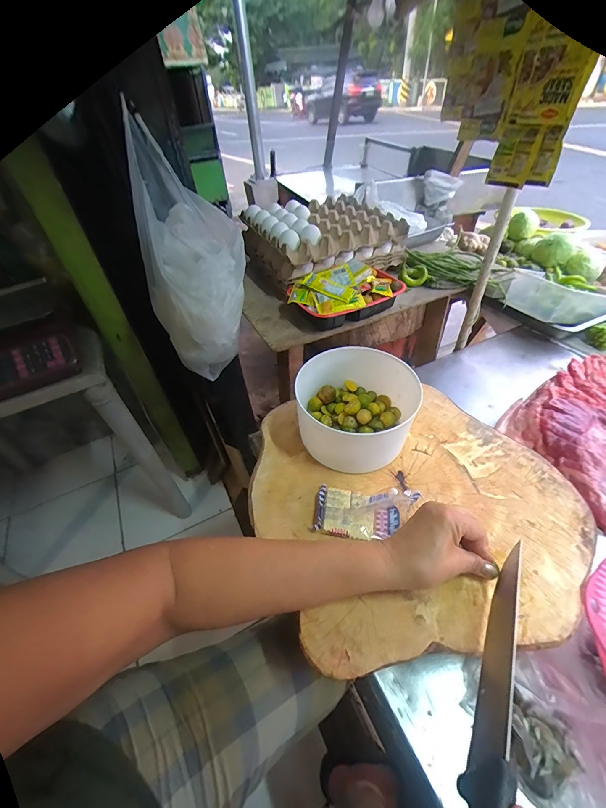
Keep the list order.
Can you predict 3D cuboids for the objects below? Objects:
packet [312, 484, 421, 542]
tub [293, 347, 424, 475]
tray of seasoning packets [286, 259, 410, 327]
[{"bbox_3d":[0.072,0.131,0.399,0.115,0.037,0.059,7,47,13],"label":"packet"},{"bbox_3d":[0.076,0.004,0.478,0.155,0.100,0.150,-3,46,3],"label":"tub"},{"bbox_3d":[0.086,-0.216,0.641,0.214,0.067,0.123,-26,49,-19],"label":"tray of seasoning packets"}]

